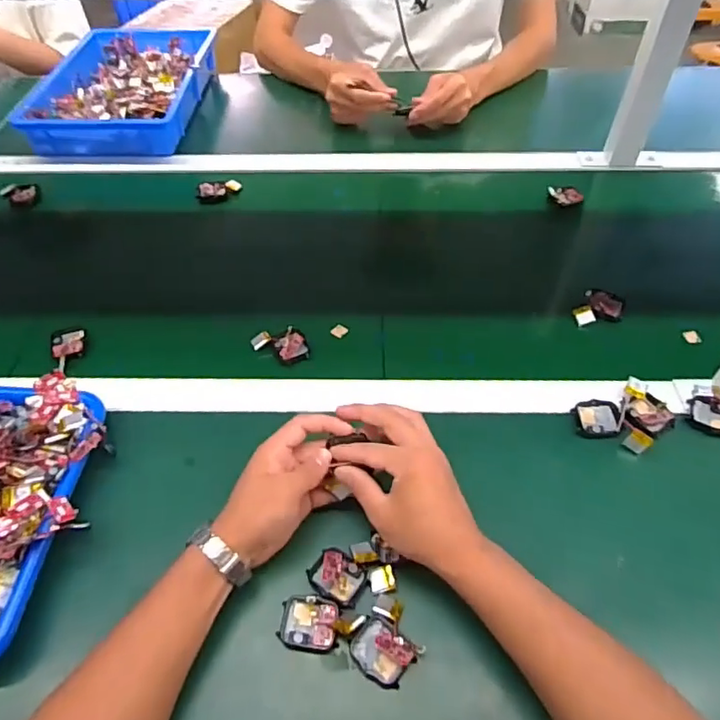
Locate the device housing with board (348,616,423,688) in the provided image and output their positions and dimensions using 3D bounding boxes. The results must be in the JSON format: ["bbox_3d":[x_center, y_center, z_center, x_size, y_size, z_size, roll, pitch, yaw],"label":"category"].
[{"bbox_3d":[0.018,0.225,0.432,0.046,0.015,0.038,31,59,24],"label":"device housing with board"}]

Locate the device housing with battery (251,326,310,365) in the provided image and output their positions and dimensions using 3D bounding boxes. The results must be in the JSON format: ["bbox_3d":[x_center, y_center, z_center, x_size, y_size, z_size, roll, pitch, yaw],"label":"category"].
[{"bbox_3d":[-0.086,-0.017,0.628,0.064,0.019,0.038,21,55,18],"label":"device housing with battery"}]

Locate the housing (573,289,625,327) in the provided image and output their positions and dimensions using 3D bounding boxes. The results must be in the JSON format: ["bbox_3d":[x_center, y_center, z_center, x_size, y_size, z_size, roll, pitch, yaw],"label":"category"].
[{"bbox_3d":[0.278,-0.062,0.659,0.060,0.017,0.044,-14,52,-9],"label":"housing"}]

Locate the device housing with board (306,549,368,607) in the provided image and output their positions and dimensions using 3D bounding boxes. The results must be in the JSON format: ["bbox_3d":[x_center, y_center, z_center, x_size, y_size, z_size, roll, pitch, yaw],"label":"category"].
[{"bbox_3d":[-0.020,0.179,0.464,0.045,0.016,0.037,25,56,20],"label":"device housing with board"}]

